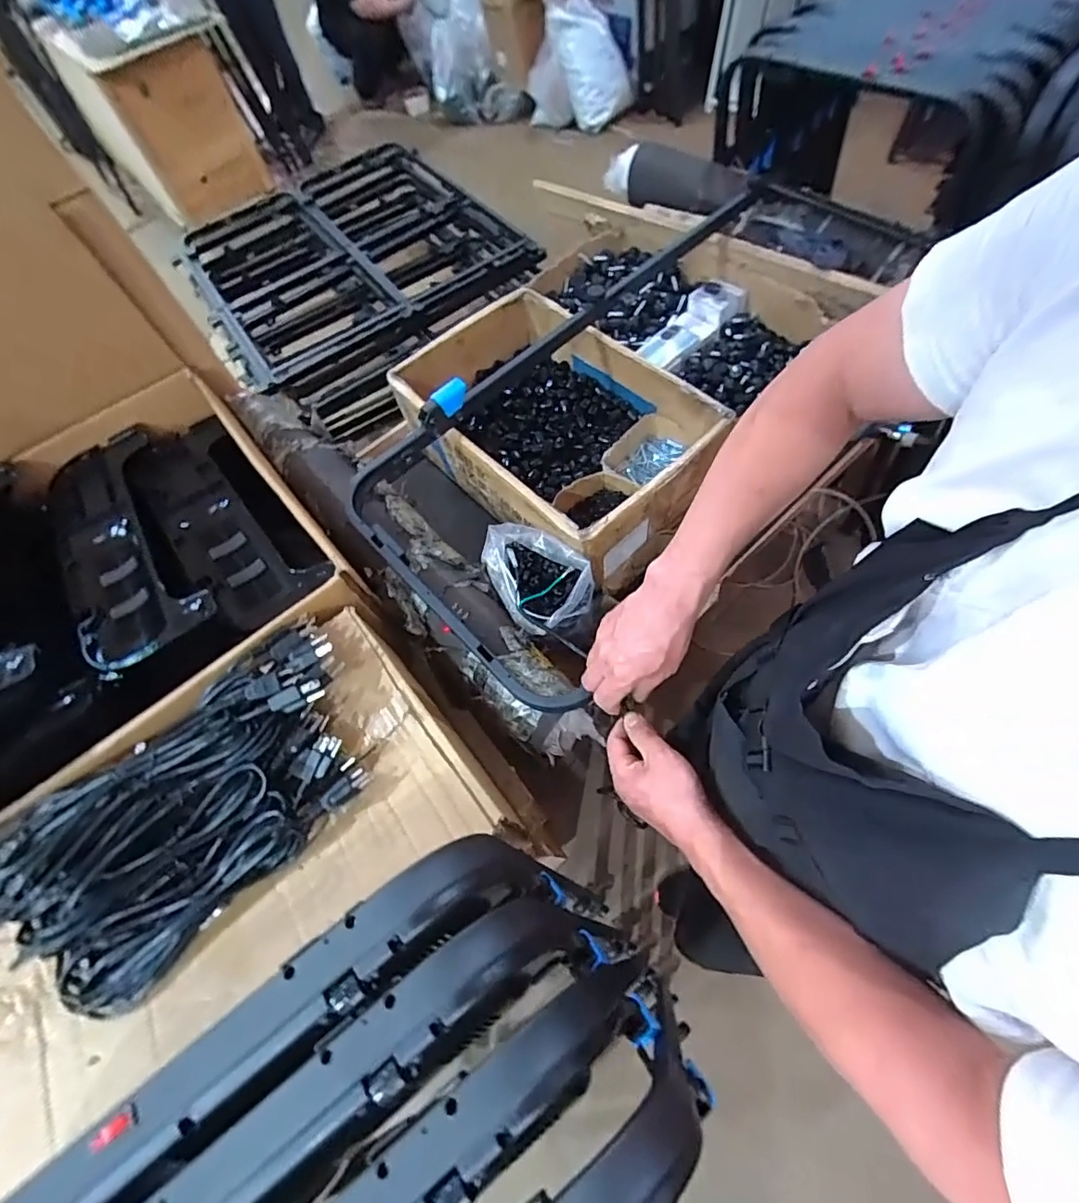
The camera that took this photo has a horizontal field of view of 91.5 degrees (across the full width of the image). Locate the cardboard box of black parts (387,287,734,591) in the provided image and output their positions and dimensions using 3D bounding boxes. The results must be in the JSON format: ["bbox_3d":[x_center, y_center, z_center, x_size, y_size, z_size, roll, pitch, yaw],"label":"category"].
[{"bbox_3d":[0.022,-0.319,0.952,0.356,0.178,0.563,-40,66,-13],"label":"cardboard box of black parts"}]

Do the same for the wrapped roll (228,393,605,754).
[{"bbox_3d":[-0.236,-0.112,0.789,0.137,0.079,0.851,-42,69,-15],"label":"wrapped roll"}]

